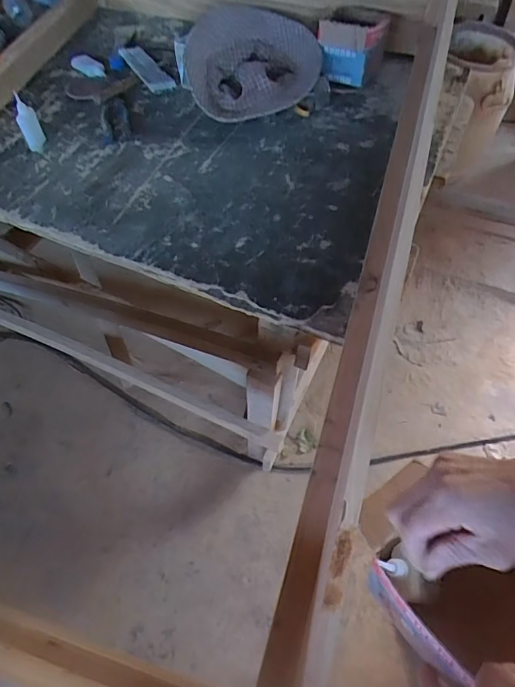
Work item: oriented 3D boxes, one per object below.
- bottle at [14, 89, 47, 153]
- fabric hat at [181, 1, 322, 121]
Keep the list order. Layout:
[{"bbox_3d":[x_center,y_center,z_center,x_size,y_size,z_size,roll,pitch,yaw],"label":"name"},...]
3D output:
[{"bbox_3d":[-0.426,-0.410,0.859,0.030,0.092,0.037,11,58,9],"label":"bottle"},{"bbox_3d":[-0.020,-0.567,0.959,0.281,0.072,0.266,-22,74,-8],"label":"fabric hat"}]

